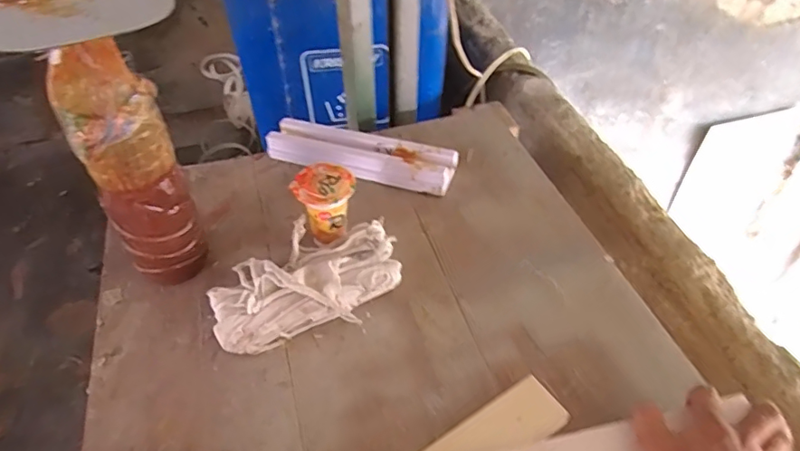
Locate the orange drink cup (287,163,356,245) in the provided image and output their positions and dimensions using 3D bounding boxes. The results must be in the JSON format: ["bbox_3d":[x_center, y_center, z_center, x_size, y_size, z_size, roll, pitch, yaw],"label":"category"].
[{"bbox_3d":[-0.090,-0.019,0.654,0.073,0.097,0.061,2,46,2],"label":"orange drink cup"}]

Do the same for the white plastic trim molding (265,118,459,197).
[{"bbox_3d":[-0.060,-0.100,0.773,0.277,0.037,0.076,12,47,12],"label":"white plastic trim molding"}]

